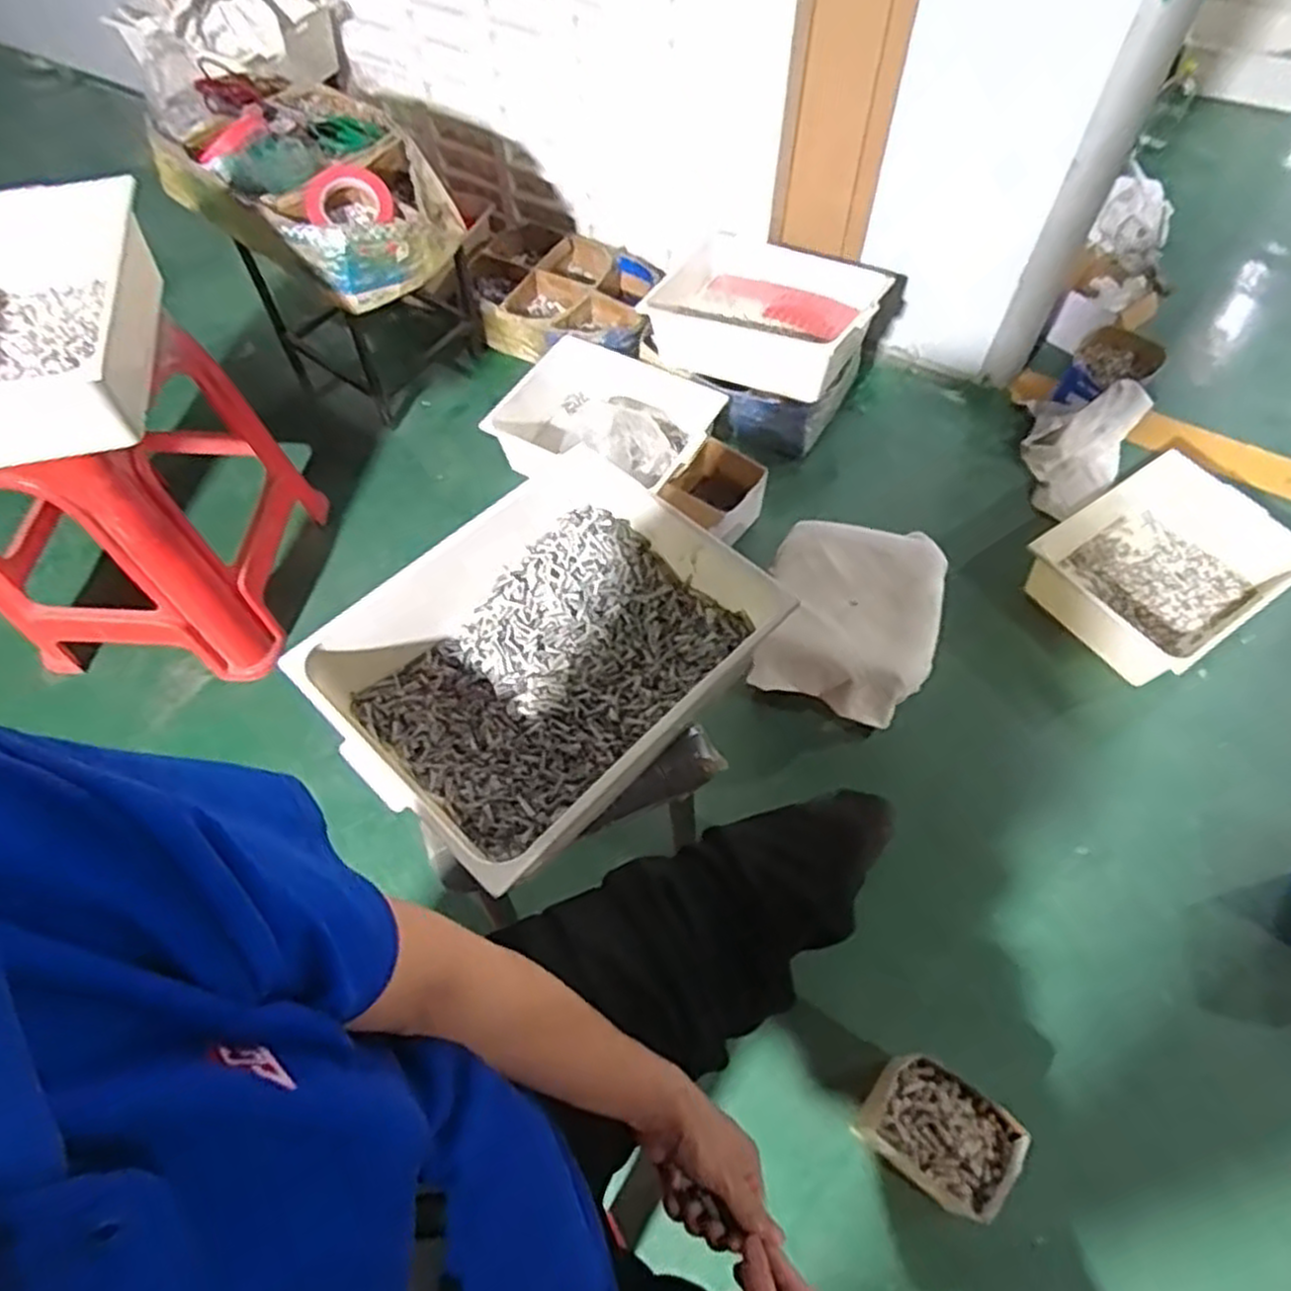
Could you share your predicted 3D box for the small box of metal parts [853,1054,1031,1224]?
[{"bbox_3d":[0.330,0.557,0.909,0.149,0.117,0.118,35,66,18],"label":"small box of metal parts"}]

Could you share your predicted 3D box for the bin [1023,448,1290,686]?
[{"bbox_3d":[0.857,-0.139,1.310,0.365,0.111,0.293,-31,64,-16],"label":"bin"}]

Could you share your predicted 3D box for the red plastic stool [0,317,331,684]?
[{"bbox_3d":[-0.780,-0.241,1.205,0.385,0.435,0.414,-2,60,-1],"label":"red plastic stool"}]

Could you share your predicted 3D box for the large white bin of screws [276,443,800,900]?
[{"bbox_3d":[-0.087,0.008,0.725,0.282,0.109,0.360,40,68,20],"label":"large white bin of screws"}]

